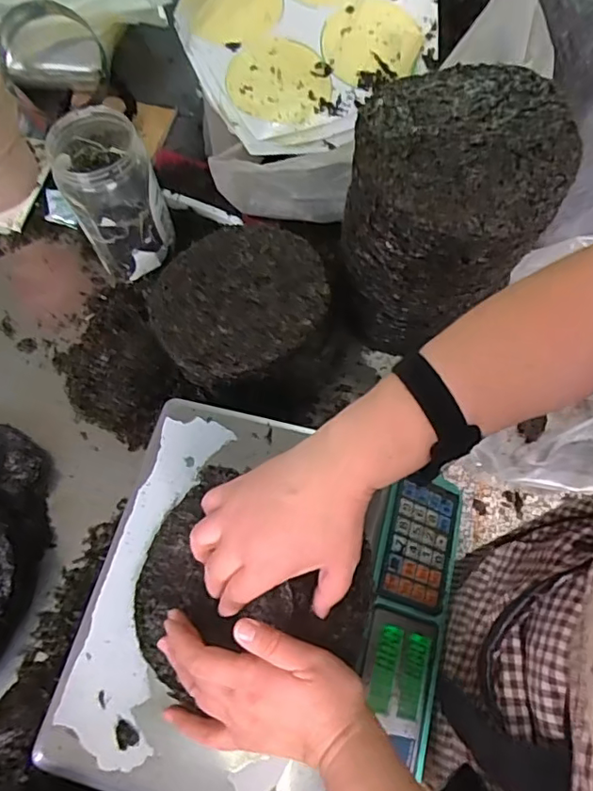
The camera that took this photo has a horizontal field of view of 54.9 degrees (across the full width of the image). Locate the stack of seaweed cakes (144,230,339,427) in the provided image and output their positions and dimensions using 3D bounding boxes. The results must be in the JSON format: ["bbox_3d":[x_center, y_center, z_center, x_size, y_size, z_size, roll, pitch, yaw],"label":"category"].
[{"bbox_3d":[-0.062,-0.082,0.725,0.203,0.173,0.207,-23,67,-7],"label":"stack of seaweed cakes"}]

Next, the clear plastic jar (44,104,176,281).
[{"bbox_3d":[-0.242,-0.263,0.786,0.112,0.214,0.134,-24,67,-8],"label":"clear plastic jar"}]

